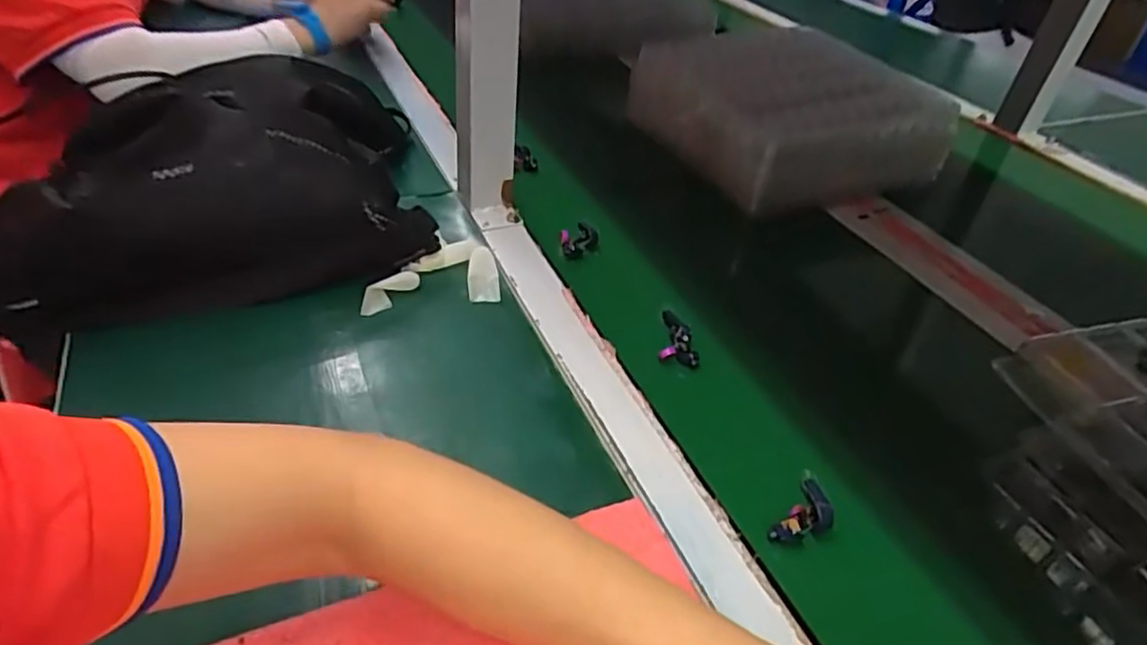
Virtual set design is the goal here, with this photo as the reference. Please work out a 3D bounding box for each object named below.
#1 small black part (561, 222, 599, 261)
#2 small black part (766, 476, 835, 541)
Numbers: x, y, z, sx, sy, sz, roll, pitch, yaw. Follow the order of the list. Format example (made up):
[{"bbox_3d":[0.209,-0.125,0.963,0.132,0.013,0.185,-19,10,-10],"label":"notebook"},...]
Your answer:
[{"bbox_3d":[0.003,-0.071,0.592,0.031,0.020,0.024,-25,48,-33],"label":"small black part"},{"bbox_3d":[0.131,0.108,0.379,0.024,0.020,0.047,30,44,27],"label":"small black part"}]

